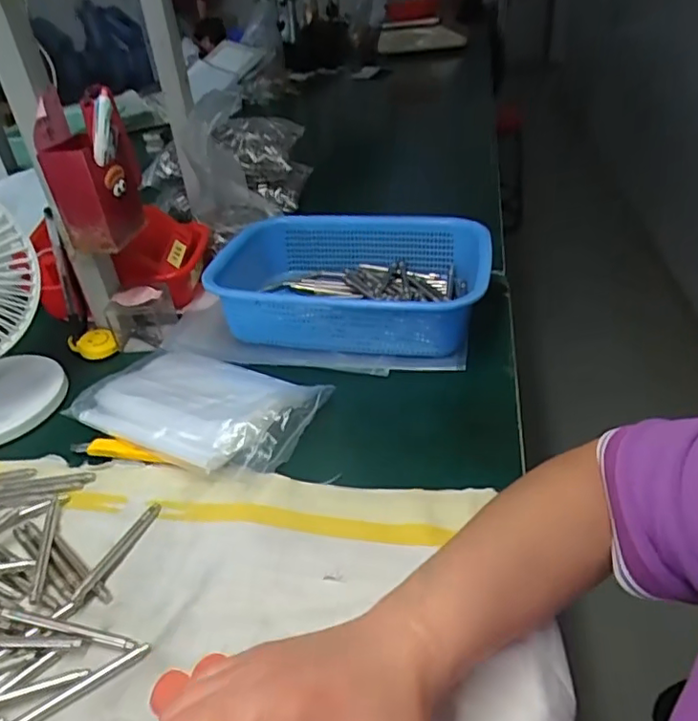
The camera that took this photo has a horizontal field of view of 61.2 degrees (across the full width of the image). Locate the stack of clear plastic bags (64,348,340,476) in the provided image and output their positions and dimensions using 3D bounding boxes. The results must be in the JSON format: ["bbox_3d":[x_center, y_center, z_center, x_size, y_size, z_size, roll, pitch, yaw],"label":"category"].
[{"bbox_3d":[-0.132,0.036,0.533,0.208,0.037,0.125,15,40,27],"label":"stack of clear plastic bags"}]

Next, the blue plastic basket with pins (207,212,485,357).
[{"bbox_3d":[0.005,-0.084,0.643,0.280,0.074,0.206,7,37,18],"label":"blue plastic basket with pins"}]

